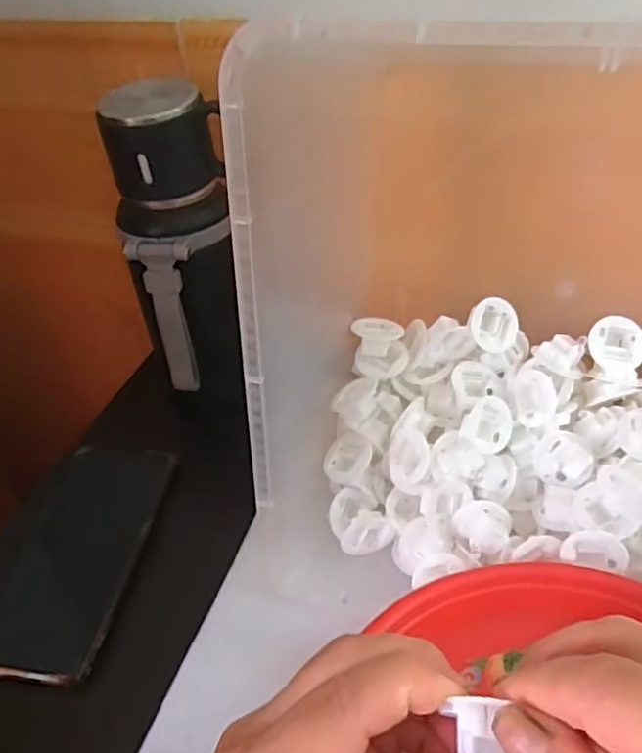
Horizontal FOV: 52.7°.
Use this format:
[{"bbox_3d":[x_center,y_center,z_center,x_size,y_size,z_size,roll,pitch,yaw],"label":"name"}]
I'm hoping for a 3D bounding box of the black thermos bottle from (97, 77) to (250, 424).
[{"bbox_3d":[-0.095,-0.080,0.454,0.073,0.212,0.072,-11,41,-7],"label":"black thermos bottle"}]

